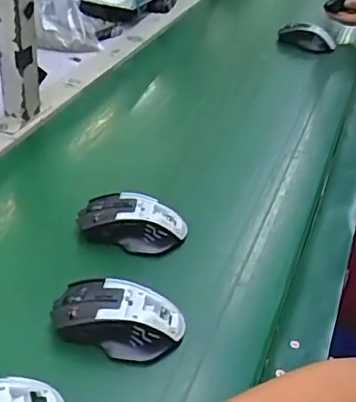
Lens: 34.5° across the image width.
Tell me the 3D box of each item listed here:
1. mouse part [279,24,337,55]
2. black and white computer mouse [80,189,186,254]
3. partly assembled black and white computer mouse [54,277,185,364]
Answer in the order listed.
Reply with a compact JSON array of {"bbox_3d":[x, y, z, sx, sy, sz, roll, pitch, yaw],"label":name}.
[{"bbox_3d":[0.265,-0.331,1.182,0.124,0.057,0.051,7,36,0],"label":"mouse part"},{"bbox_3d":[-0.049,0.021,0.619,0.112,0.035,0.057,7,36,2],"label":"black and white computer mouse"},{"bbox_3d":[-0.053,0.102,0.509,0.112,0.033,0.060,10,36,6],"label":"partly assembled black and white computer mouse"}]

